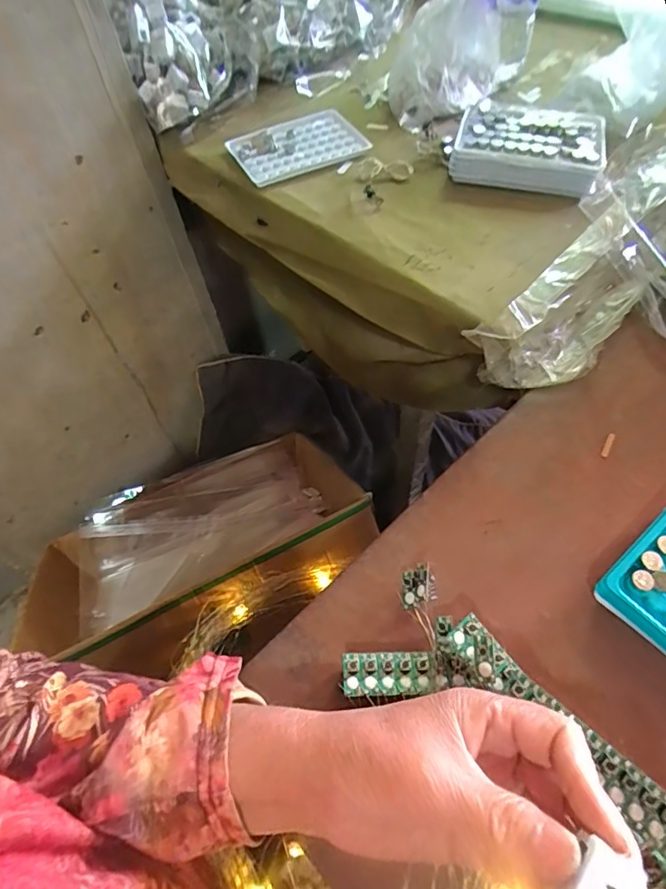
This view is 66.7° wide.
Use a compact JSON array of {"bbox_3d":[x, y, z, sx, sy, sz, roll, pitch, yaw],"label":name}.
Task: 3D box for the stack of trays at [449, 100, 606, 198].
[{"bbox_3d":[0.184,-0.277,0.474,0.129,0.028,0.101,20,62,14],"label":"stack of trays"}]

